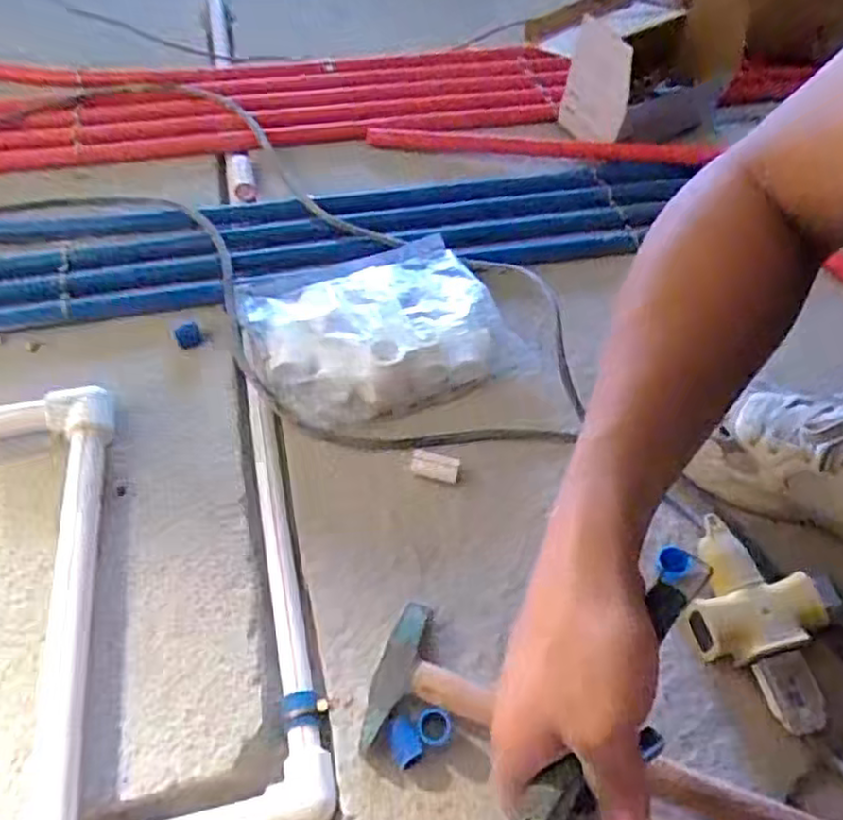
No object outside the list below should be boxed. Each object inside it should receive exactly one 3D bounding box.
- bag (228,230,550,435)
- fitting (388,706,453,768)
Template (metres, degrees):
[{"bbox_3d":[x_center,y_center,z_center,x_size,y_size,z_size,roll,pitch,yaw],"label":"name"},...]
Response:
[{"bbox_3d":[-0.038,-0.081,0.633,0.237,0.054,0.181,-15,55,-13],"label":"bag"},{"bbox_3d":[-0.001,0.208,0.445,0.040,0.022,0.027,-23,57,-18],"label":"fitting"}]

